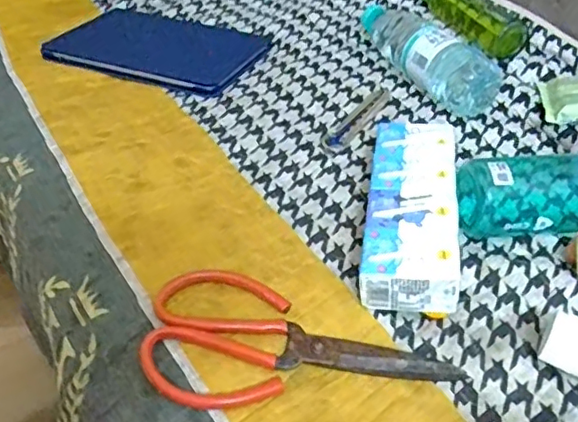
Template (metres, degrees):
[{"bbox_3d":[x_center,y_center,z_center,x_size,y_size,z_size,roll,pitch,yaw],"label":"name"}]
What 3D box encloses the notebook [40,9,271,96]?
[{"bbox_3d":[-0.163,-0.211,0.766,0.253,0.012,0.175,17,46,17],"label":"notebook"}]

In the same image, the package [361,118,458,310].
[{"bbox_3d":[0.105,-0.006,0.519,0.073,0.044,0.207,7,44,7],"label":"package"}]

